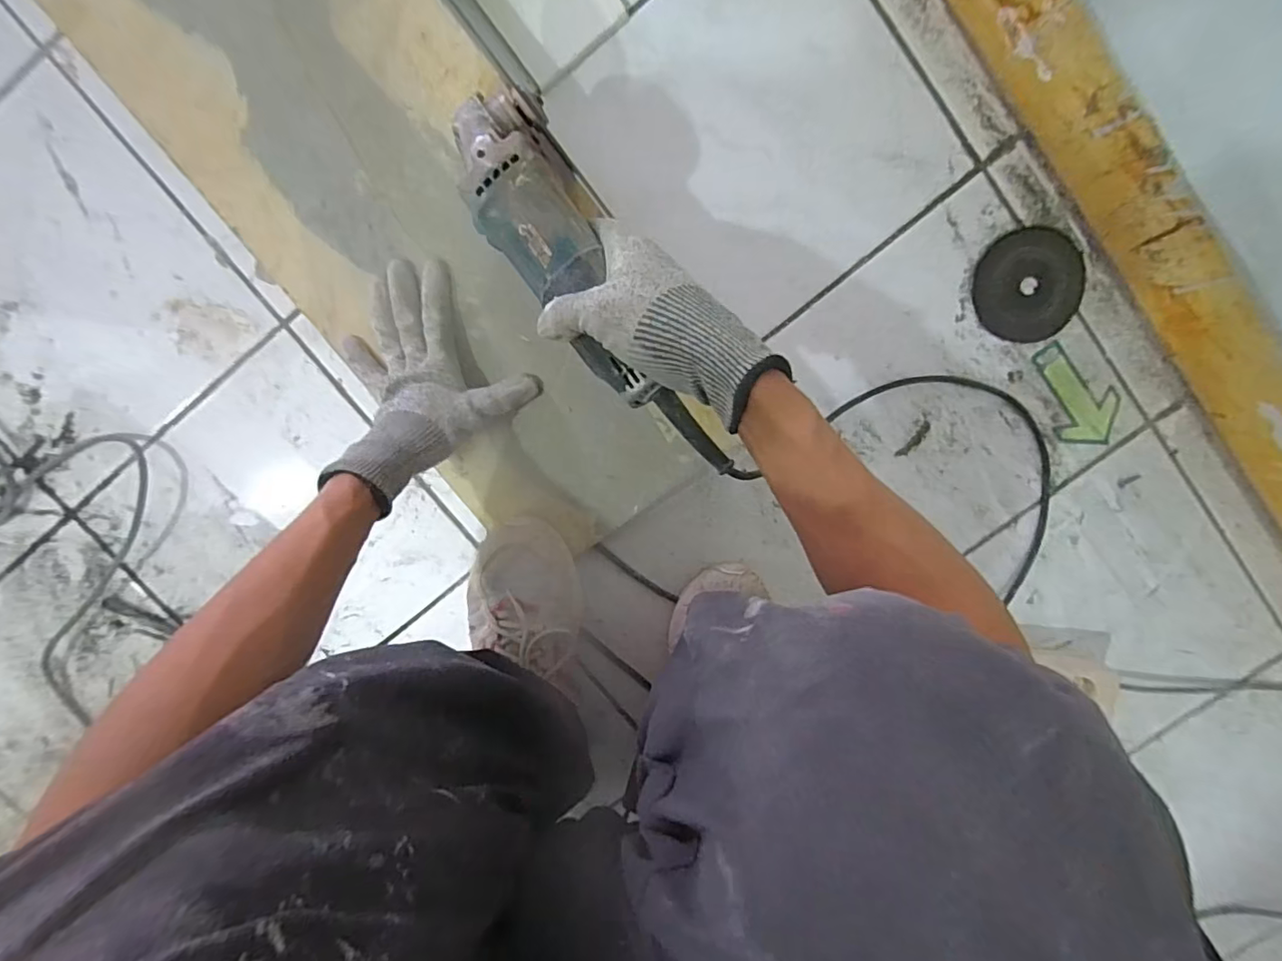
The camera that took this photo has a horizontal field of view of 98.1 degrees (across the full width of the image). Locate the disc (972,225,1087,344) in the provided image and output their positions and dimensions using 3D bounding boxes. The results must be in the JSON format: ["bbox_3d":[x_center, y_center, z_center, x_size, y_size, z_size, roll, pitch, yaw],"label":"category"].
[{"bbox_3d":[0.367,-0.184,0.525,0.100,0.007,0.101,0,98,0],"label":"disc"}]

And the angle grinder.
[{"bbox_3d":[-0.032,-0.129,0.409,0.080,0.079,0.321,-31,89,4],"label":"angle grinder"}]

